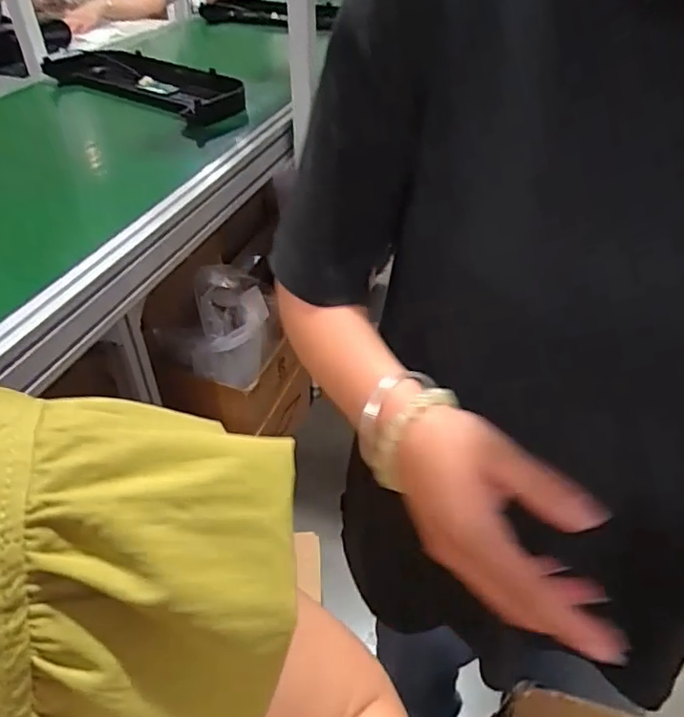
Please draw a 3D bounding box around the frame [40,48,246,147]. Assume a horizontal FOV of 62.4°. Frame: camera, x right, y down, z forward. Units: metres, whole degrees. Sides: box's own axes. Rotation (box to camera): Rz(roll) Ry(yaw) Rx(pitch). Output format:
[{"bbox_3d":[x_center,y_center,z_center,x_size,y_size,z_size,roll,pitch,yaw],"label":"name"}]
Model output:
[{"bbox_3d":[-0.419,-0.607,1.273,0.562,0.067,0.226,29,50,28],"label":"frame"}]

